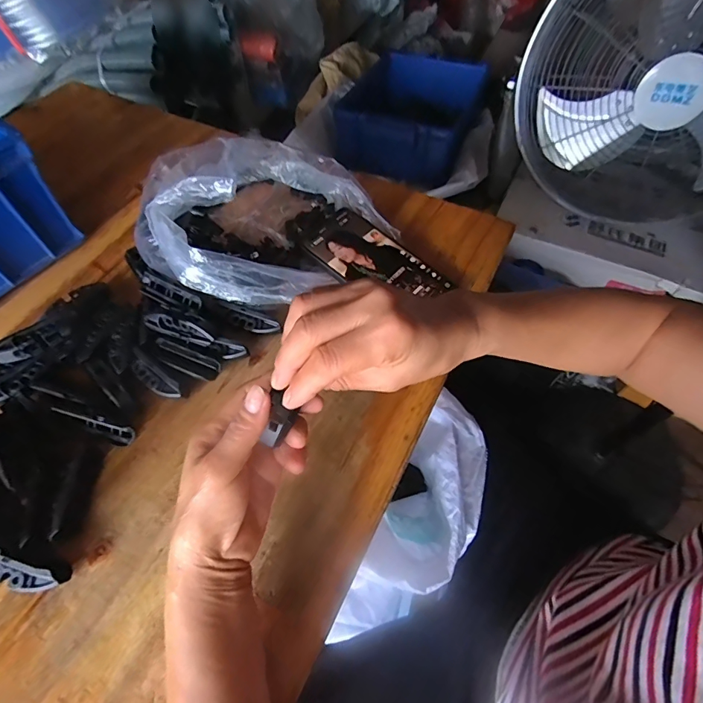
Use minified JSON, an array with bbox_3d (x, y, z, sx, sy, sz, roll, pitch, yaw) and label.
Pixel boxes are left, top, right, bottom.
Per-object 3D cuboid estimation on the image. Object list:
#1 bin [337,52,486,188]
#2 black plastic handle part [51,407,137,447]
[{"bbox_3d":[0.150,-0.550,0.974,0.264,0.136,0.338,19,60,13],"label":"bin"},{"bbox_3d":[-0.211,0.059,0.342,0.065,0.018,0.014,26,59,-10],"label":"black plastic handle part"}]

